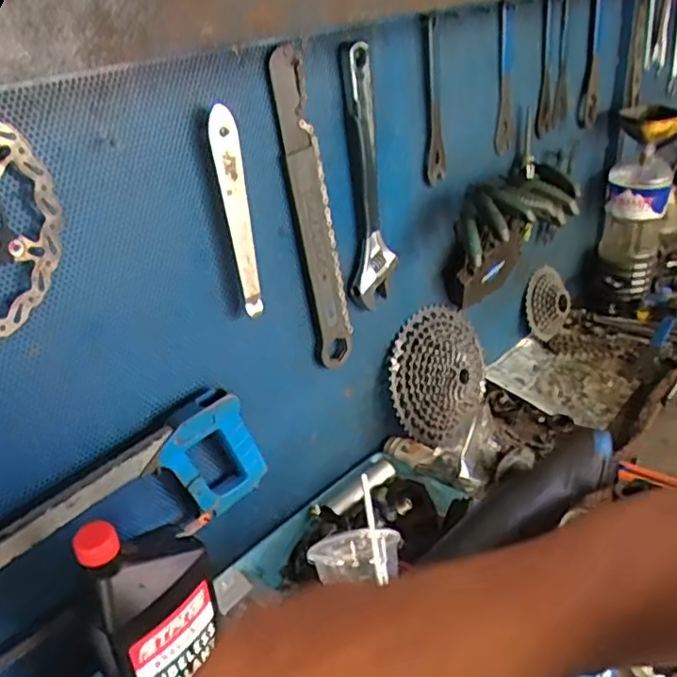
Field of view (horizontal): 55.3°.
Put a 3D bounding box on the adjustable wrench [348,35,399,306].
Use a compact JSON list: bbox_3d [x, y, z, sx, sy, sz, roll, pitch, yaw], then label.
[{"bbox_3d":[0.033,-0.172,0.728,0.015,0.285,0.065,16,35,36],"label":"adjustable wrench"}]

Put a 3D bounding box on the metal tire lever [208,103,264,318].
[{"bbox_3d":[-0.091,-0.111,0.593,0.023,0.191,0.011,-20,31,-23],"label":"metal tire lever"}]

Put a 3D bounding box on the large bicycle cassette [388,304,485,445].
[{"bbox_3d":[0.153,0.050,0.901,0.187,0.191,0.047,4,-7,-36],"label":"large bicycle cassette"}]

